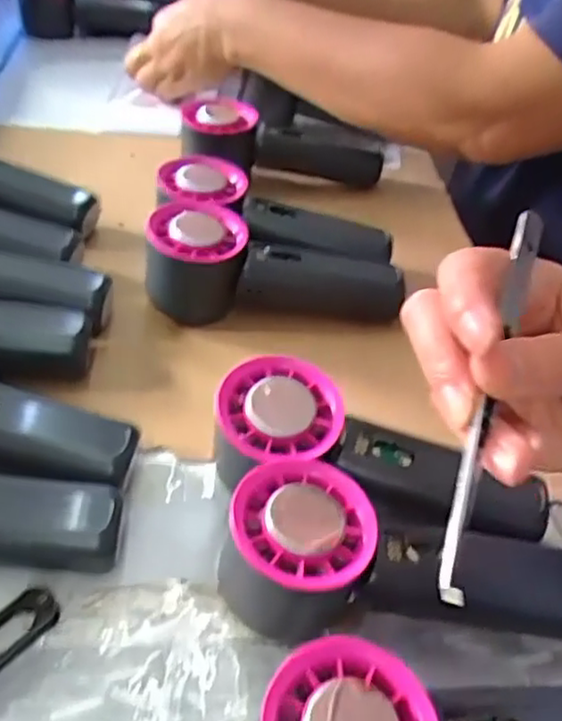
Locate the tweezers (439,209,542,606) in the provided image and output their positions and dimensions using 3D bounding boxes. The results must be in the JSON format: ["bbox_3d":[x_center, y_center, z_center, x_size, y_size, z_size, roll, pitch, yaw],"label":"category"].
[{"bbox_3d":[0.066,0.006,0.209,0.009,0.006,0.133,16,66,11],"label":"tweezers"}]

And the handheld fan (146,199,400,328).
[{"bbox_3d":[-0.005,-0.060,0.422,0.151,0.056,0.057,-5,45,-10],"label":"handheld fan"}]

